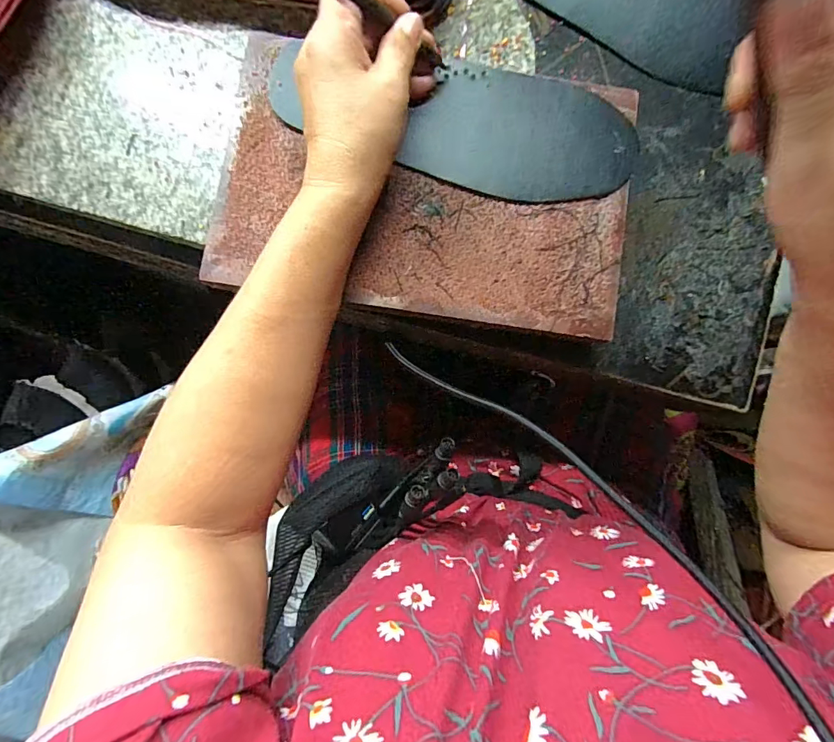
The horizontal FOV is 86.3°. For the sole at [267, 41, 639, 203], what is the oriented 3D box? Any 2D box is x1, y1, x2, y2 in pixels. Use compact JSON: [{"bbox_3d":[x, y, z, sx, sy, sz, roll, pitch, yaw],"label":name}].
[{"bbox_3d":[0.025,-0.171,0.308,0.253,0.006,0.082,11,85,0],"label":"sole"}]

